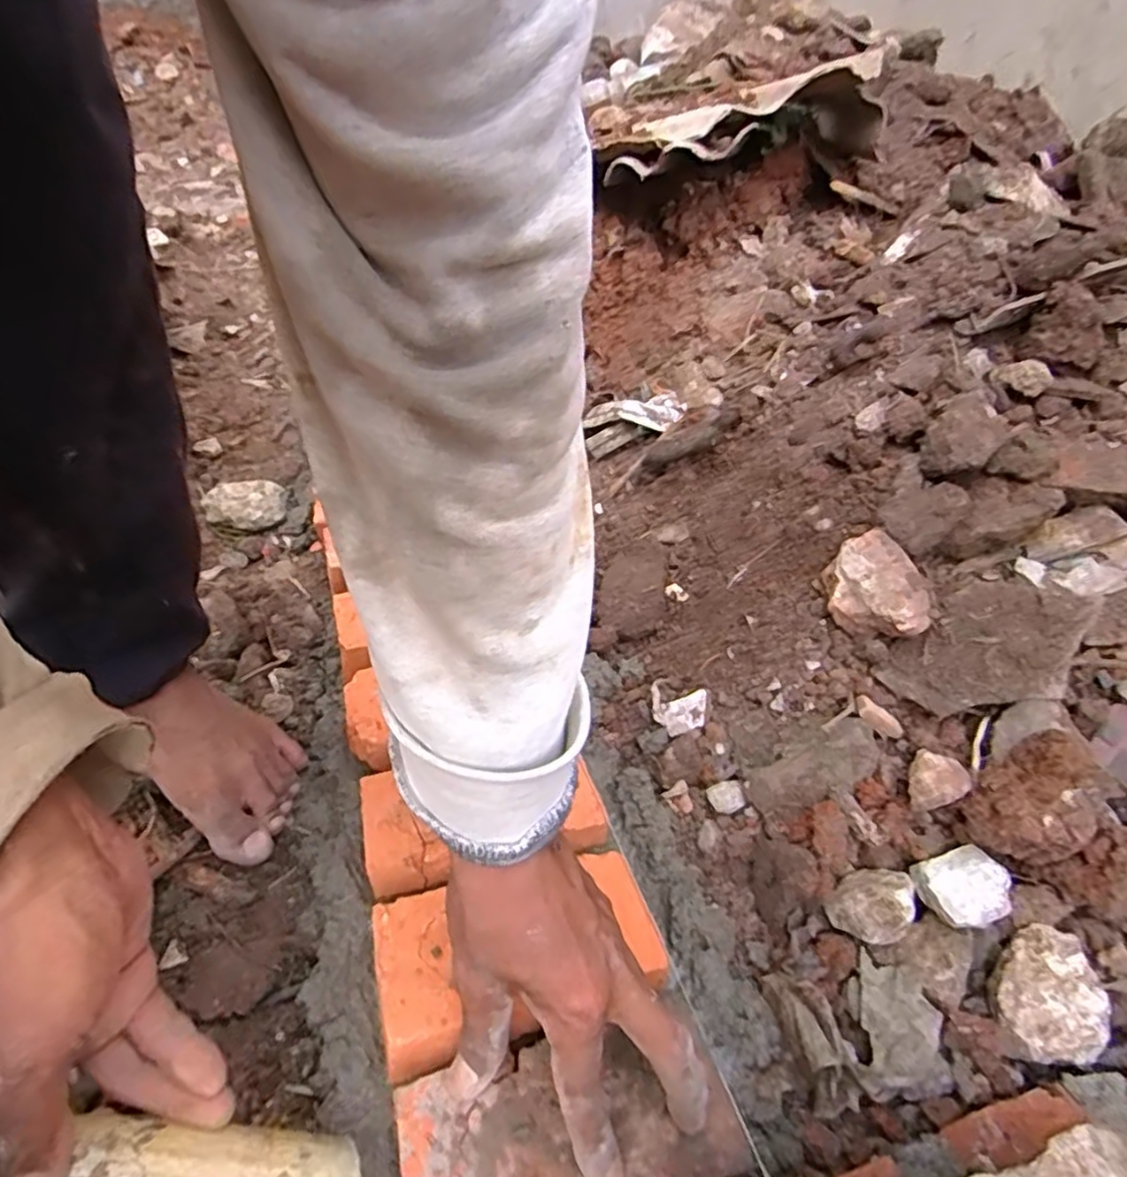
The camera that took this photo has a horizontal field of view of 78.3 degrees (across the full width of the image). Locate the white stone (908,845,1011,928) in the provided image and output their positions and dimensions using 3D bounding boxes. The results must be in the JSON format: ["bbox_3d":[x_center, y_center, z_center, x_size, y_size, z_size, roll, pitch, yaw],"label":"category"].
[{"bbox_3d":[0.244,0.181,0.420,0.049,0.019,0.042,-10,39,-15],"label":"white stone"}]

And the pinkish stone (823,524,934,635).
[{"bbox_3d":[0.232,-0.003,0.510,0.076,0.048,0.063,20,41,22],"label":"pinkish stone"}]

